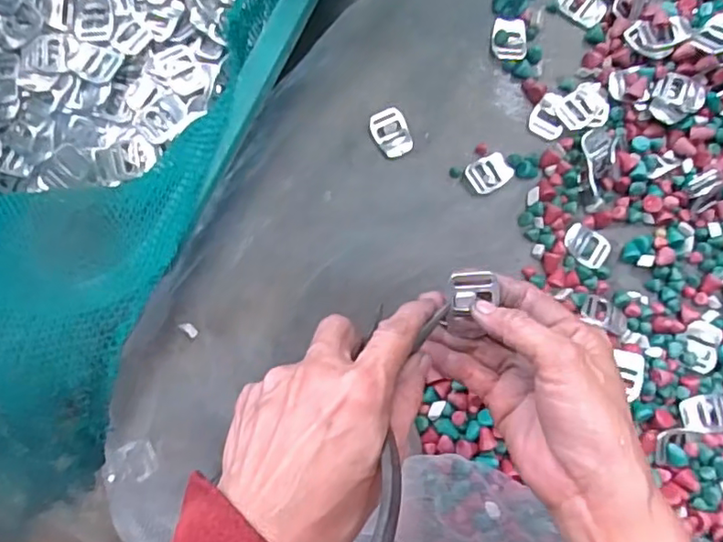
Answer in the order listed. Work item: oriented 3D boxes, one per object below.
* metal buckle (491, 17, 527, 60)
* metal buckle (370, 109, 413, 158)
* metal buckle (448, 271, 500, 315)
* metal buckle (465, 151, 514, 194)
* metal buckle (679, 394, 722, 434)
[{"bbox_3d":[0.127,-0.199,0.511,0.029,0.004,0.036,3,84,-1],"label":"metal buckle"},{"bbox_3d":[0.026,-0.115,0.496,0.029,0.004,0.041,-30,86,-4],"label":"metal buckle"},{"bbox_3d":[0.060,0.012,0.321,0.024,0.007,0.022,-6,85,-3],"label":"metal buckle"},{"bbox_3d":[0.106,-0.081,0.496,0.037,0.004,0.029,-30,86,-4],"label":"metal buckle"},{"bbox_3d":[0.269,0.111,0.465,0.038,0.004,0.028,-3,84,-2],"label":"metal buckle"}]

